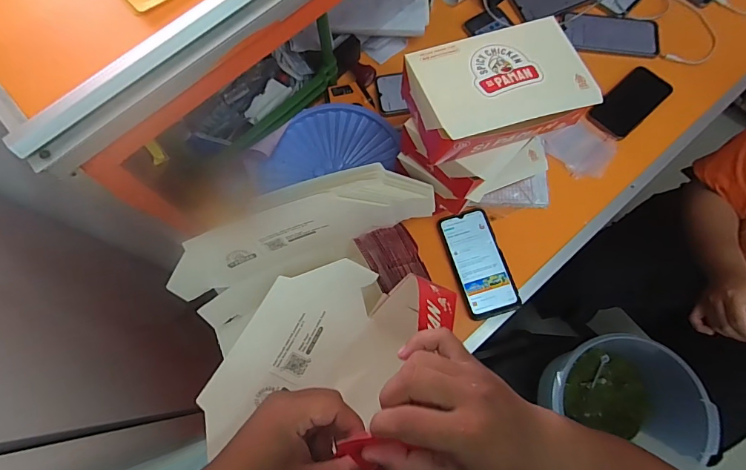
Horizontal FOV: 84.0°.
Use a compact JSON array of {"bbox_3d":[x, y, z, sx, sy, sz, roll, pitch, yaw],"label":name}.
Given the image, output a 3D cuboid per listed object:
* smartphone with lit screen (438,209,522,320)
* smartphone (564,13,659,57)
[{"bbox_3d":[0.163,0.042,0.640,0.077,0.014,0.165,-16,73,-3],"label":"smartphone with lit screen"},{"bbox_3d":[0.440,-0.373,0.767,0.168,0.015,0.073,8,87,6],"label":"smartphone"}]

